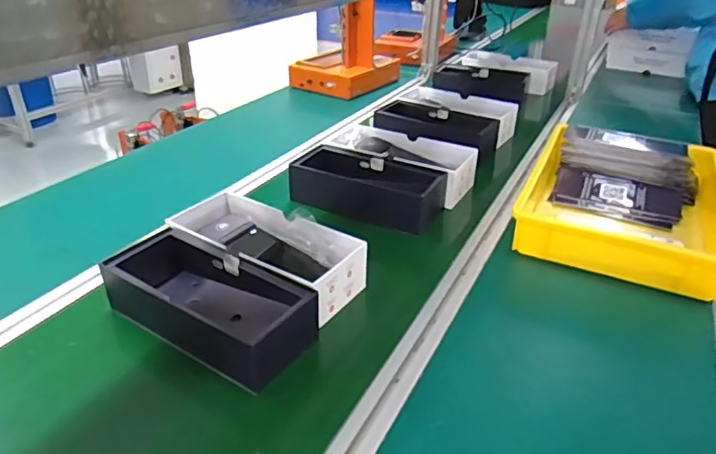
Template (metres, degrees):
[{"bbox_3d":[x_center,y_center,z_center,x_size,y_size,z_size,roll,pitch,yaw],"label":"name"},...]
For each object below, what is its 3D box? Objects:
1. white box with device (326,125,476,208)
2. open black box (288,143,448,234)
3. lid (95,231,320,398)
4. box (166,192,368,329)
[{"bbox_3d":[0.079,-0.123,1.015,0.270,0.069,0.124,18,34,27],"label":"white box with device"},{"bbox_3d":[0.017,-0.066,0.939,0.254,0.073,0.131,19,34,28],"label":"open black box"},{"bbox_3d":[-0.191,0.088,0.660,0.277,0.068,0.113,19,34,28],"label":"lid"},{"bbox_3d":[-0.137,0.033,0.746,0.286,0.066,0.130,19,34,27],"label":"box"}]

